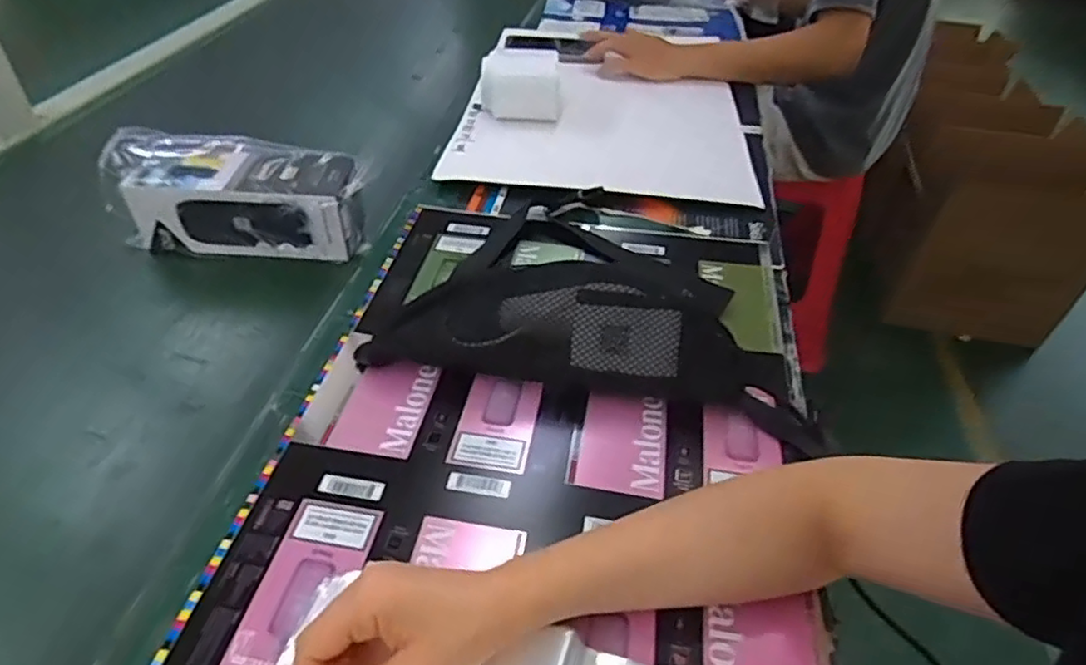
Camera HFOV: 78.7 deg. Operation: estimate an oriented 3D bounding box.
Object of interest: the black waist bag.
[{"bbox_3d":[0.058,-0.049,0.576,0.347,0.075,0.267,11,43,9],"label":"black waist bag"}]

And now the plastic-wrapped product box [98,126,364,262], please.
[{"bbox_3d":[-0.289,-0.133,0.633,0.220,0.089,0.065,6,42,5],"label":"plastic-wrapped product box"}]

